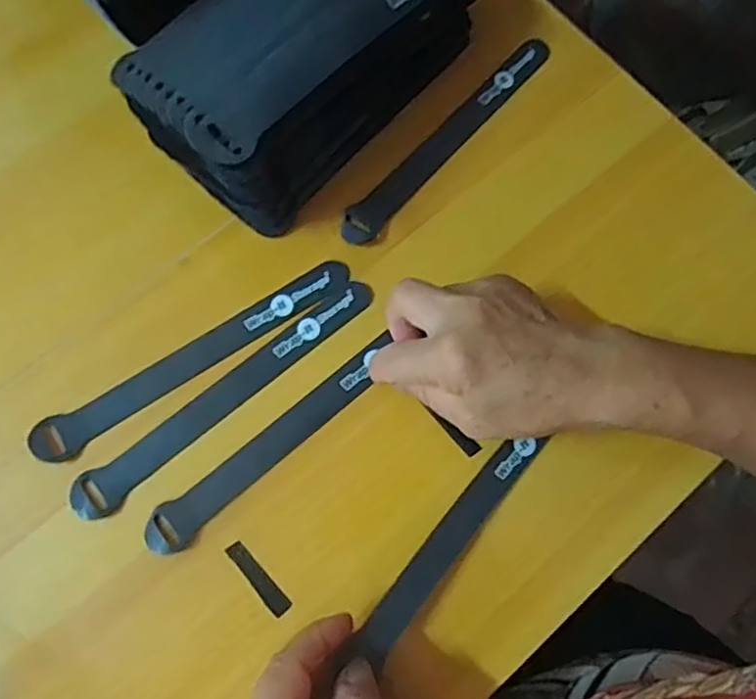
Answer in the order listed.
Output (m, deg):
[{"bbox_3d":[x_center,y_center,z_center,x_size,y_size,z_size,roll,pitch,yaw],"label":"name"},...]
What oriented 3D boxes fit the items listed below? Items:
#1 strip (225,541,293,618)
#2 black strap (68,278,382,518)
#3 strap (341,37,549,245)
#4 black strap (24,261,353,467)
[{"bbox_3d":[-0.063,0.121,0.330,0.010,0.004,0.044,-42,79,-12],"label":"strip"},{"bbox_3d":[-0.083,0.026,0.357,0.198,0.007,0.025,-37,78,-11],"label":"black strap"},{"bbox_3d":[0.046,-0.135,0.404,0.023,0.006,0.191,42,77,10],"label":"strap"},{"bbox_3d":[-0.103,0.004,0.361,0.196,0.007,0.023,-31,79,-8],"label":"black strap"}]

